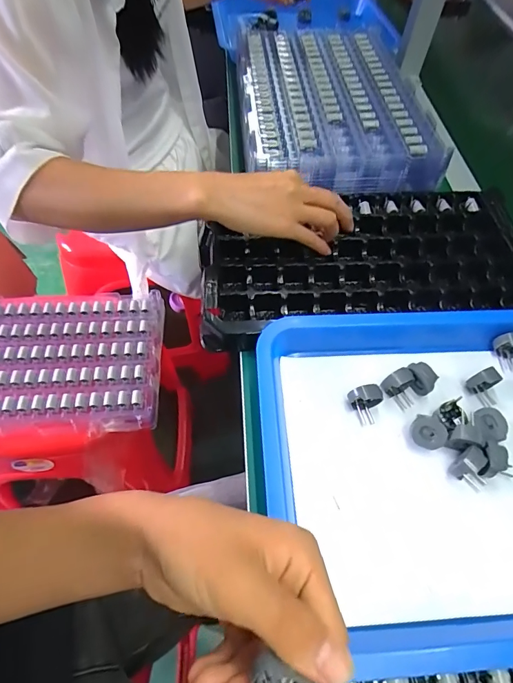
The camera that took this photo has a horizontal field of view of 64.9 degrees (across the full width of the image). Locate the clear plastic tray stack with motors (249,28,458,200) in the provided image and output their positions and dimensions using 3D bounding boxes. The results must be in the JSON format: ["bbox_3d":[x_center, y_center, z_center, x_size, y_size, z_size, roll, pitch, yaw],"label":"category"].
[{"bbox_3d":[0.099,-0.351,0.574,0.242,0.040,0.379,0,56,-4],"label":"clear plastic tray stack with motors"}]

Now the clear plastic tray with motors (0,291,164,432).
[{"bbox_3d":[-0.339,0.019,0.627,0.375,0.023,0.232,1,58,-3],"label":"clear plastic tray with motors"}]

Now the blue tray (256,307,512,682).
[{"bbox_3d":[0.173,0.098,0.336,0.325,0.057,0.260,-1,58,-5],"label":"blue tray"}]

